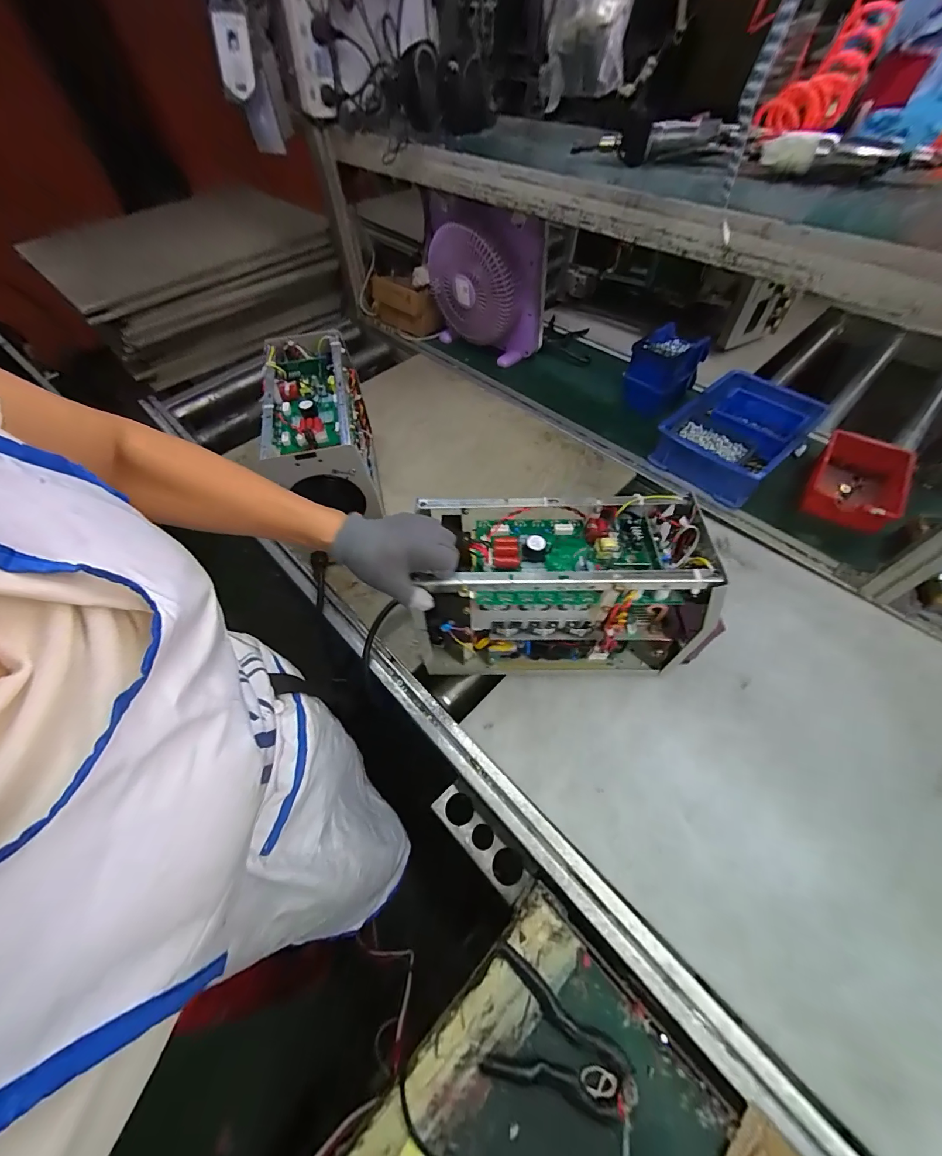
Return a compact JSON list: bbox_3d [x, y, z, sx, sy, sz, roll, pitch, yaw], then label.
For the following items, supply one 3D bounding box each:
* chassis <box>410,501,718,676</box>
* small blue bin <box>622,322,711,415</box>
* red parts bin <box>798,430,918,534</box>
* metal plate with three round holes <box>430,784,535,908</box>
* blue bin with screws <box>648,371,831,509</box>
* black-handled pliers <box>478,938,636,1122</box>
[{"bbox_3d":[0.116,0.024,0.545,0.336,0.232,0.128,1,54,2],"label":"chassis"},{"bbox_3d":[0.435,-0.470,0.940,0.118,0.133,0.170,37,66,24],"label":"small blue bin"},{"bbox_3d":[0.727,-0.184,0.774,0.151,0.067,0.245,34,65,22],"label":"red parts bin"},{"bbox_3d":[0.013,0.350,0.541,0.042,0.009,0.152,-35,60,-30],"label":"metal plate with three round holes"},{"bbox_3d":[0.556,-0.301,0.852,0.322,0.092,0.213,-39,63,-20],"label":"blue bin with screws"},{"bbox_3d":[0.085,0.438,0.389,0.136,0.012,0.089,13,55,10],"label":"black-handled pliers"}]

